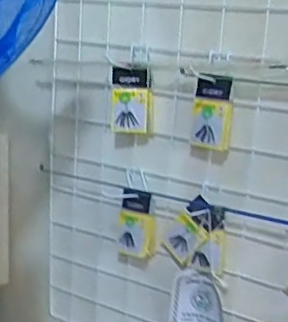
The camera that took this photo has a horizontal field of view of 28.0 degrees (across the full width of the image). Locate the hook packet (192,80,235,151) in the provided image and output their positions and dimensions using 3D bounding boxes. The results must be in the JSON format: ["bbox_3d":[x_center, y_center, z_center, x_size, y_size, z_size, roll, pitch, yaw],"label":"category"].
[{"bbox_3d":[0.087,-0.061,0.755,0.057,0.091,0.020,6,8,36],"label":"hook packet"}]

